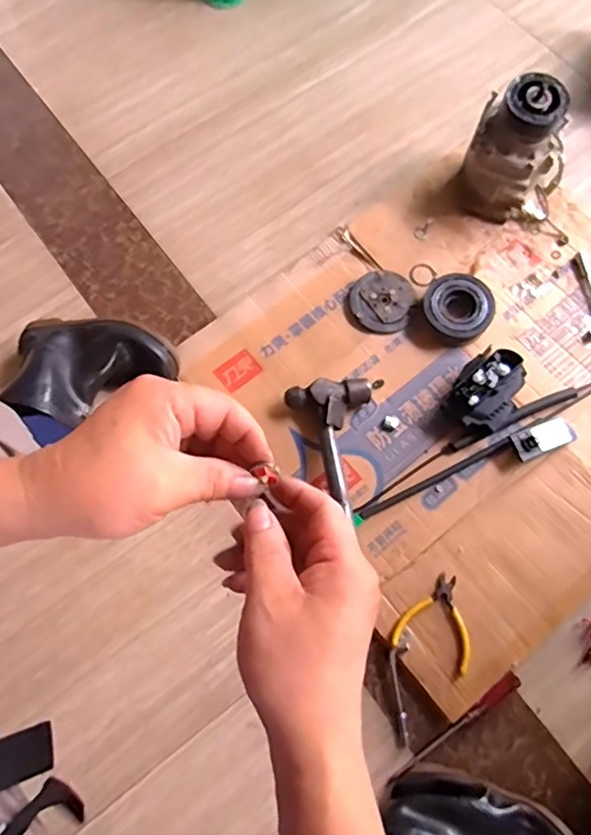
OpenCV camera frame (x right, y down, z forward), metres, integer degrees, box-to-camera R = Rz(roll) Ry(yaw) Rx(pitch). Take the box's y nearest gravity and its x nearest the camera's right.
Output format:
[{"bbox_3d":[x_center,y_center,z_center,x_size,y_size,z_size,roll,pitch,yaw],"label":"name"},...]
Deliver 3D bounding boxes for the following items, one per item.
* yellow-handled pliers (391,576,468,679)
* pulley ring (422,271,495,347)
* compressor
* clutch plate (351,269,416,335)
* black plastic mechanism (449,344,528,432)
[{"bbox_3d":[0.186,0.256,0.722,0.095,0.017,0.109,19,72,9],"label":"yellow-handled pliers"},{"bbox_3d":[0.245,-0.167,0.852,0.104,0.045,0.097,-1,70,2],"label":"pulley ring"},{"bbox_3d":[0.343,-0.406,0.862,0.148,0.188,0.121,25,73,10],"label":"compressor"},{"bbox_3d":[0.135,-0.183,0.873,0.093,0.010,0.105,17,72,8],"label":"clutch plate"},{"bbox_3d":[0.269,-0.036,0.792,0.087,0.068,0.113,36,75,13],"label":"black plastic mechanism"}]

